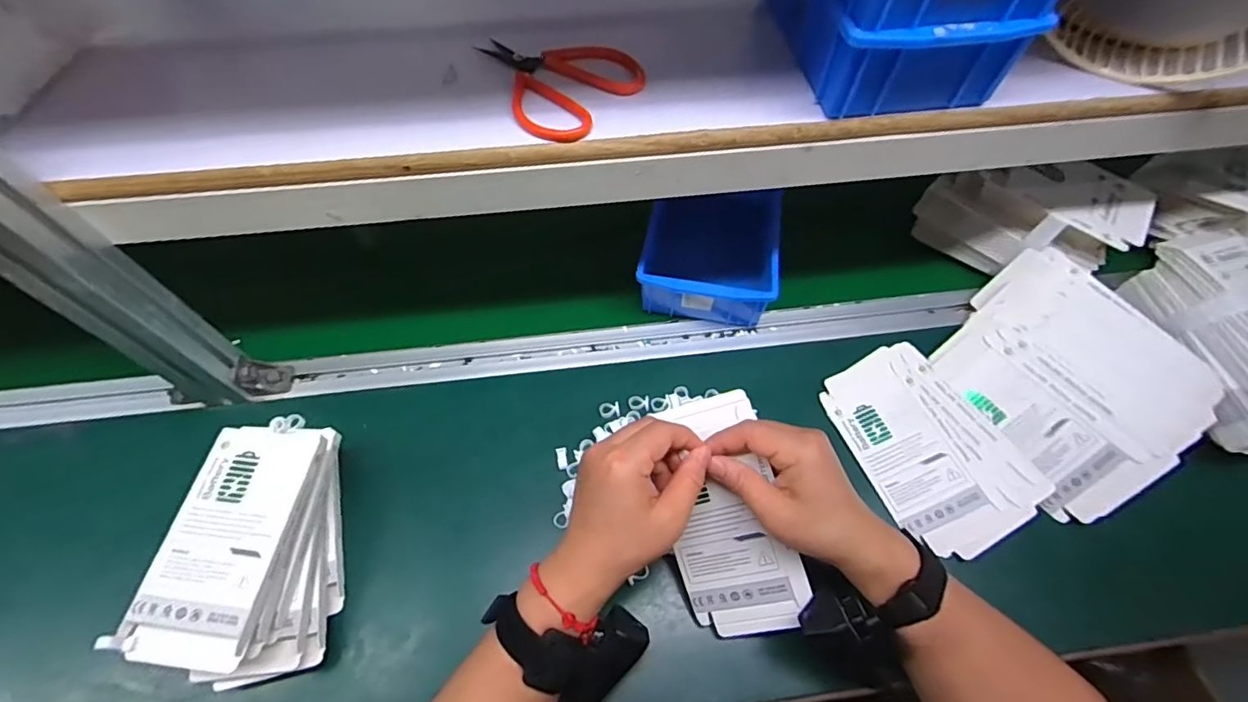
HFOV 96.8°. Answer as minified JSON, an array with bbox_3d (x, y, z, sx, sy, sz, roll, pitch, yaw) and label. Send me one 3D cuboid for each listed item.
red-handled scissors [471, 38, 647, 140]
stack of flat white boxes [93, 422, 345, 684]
[{"bbox_3d":[-0.042,-0.199,0.404,0.097,0.015,0.119,-24,63,-15],"label":"red-handled scissors"},{"bbox_3d":[-0.278,0.144,0.419,0.107,0.085,0.183,-5,60,-4],"label":"stack of flat white boxes"}]

